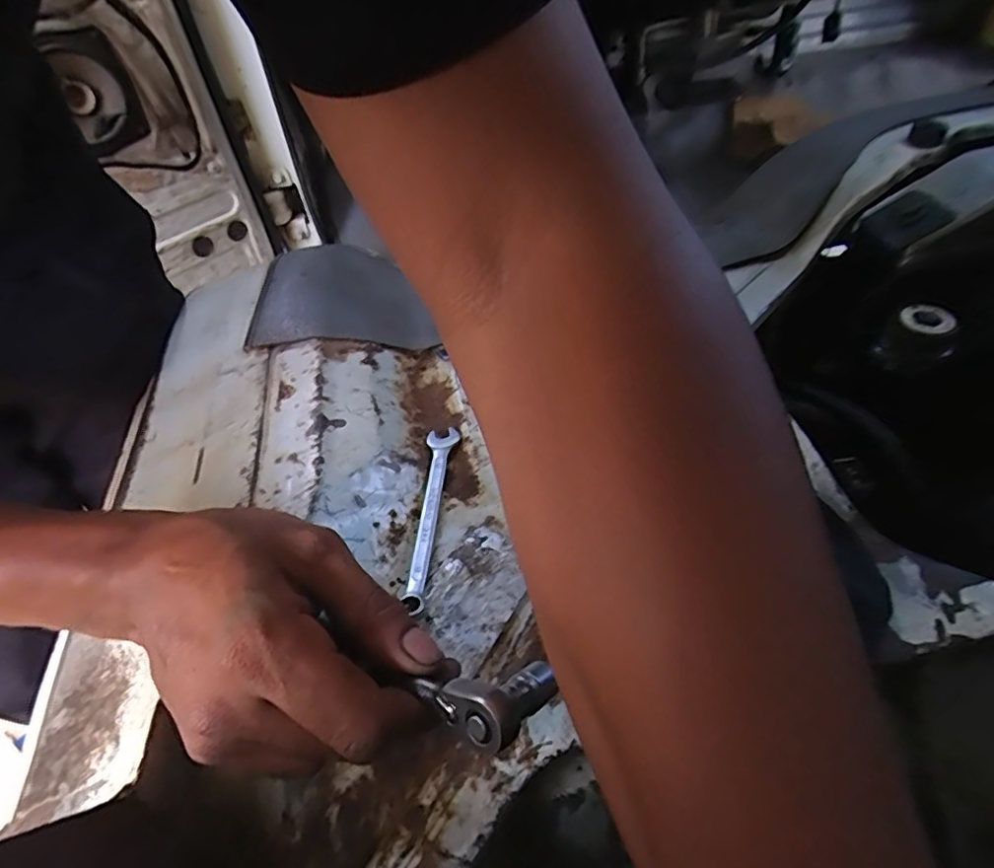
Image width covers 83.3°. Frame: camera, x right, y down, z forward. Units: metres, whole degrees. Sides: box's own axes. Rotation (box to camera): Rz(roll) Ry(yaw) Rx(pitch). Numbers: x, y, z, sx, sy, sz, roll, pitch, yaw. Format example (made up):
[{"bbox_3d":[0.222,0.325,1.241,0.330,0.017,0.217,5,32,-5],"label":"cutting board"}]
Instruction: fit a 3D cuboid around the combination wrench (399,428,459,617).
[{"bbox_3d":[-0.042,0.046,0.339,0.018,0.004,0.128,0,47,7],"label":"combination wrench"}]

